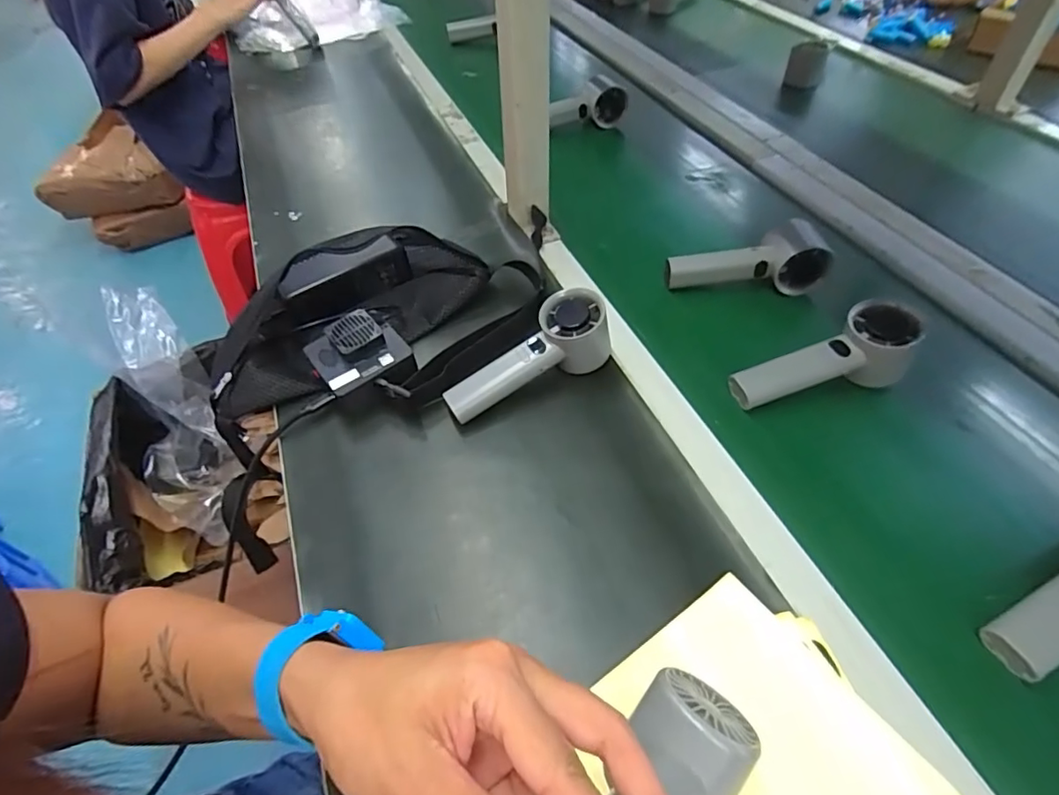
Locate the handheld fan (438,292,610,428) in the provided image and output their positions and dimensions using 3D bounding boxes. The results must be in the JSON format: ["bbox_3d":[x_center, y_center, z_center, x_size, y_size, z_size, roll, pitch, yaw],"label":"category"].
[{"bbox_3d":[-0.001,-0.037,0.475,0.158,0.061,0.055,-22,52,-13],"label":"handheld fan"}]

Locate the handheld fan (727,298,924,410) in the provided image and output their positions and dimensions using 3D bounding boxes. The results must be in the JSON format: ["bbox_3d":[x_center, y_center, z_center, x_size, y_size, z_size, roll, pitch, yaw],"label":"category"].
[{"bbox_3d":[0.252,-0.028,0.461,0.150,0.057,0.054,-19,52,-10],"label":"handheld fan"}]

